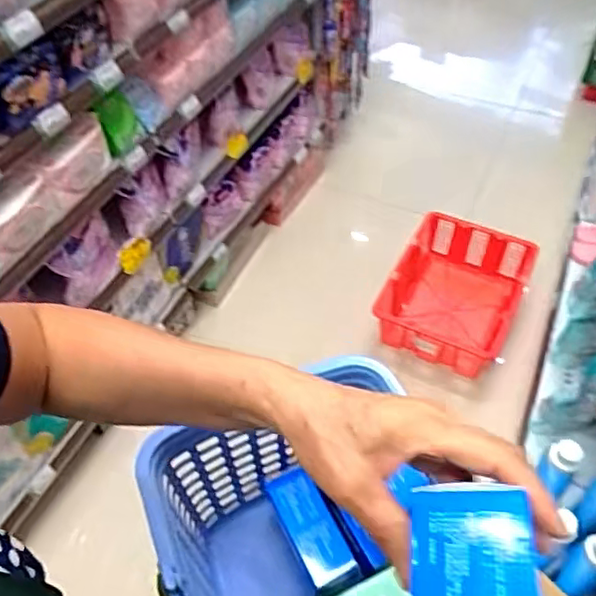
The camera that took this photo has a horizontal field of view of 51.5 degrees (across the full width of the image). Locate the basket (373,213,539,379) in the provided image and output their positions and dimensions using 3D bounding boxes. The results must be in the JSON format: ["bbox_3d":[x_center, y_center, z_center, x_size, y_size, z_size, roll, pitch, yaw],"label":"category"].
[{"bbox_3d":[0.468,-0.011,1.834,0.363,0.207,0.525,18,52,16],"label":"basket"}]

